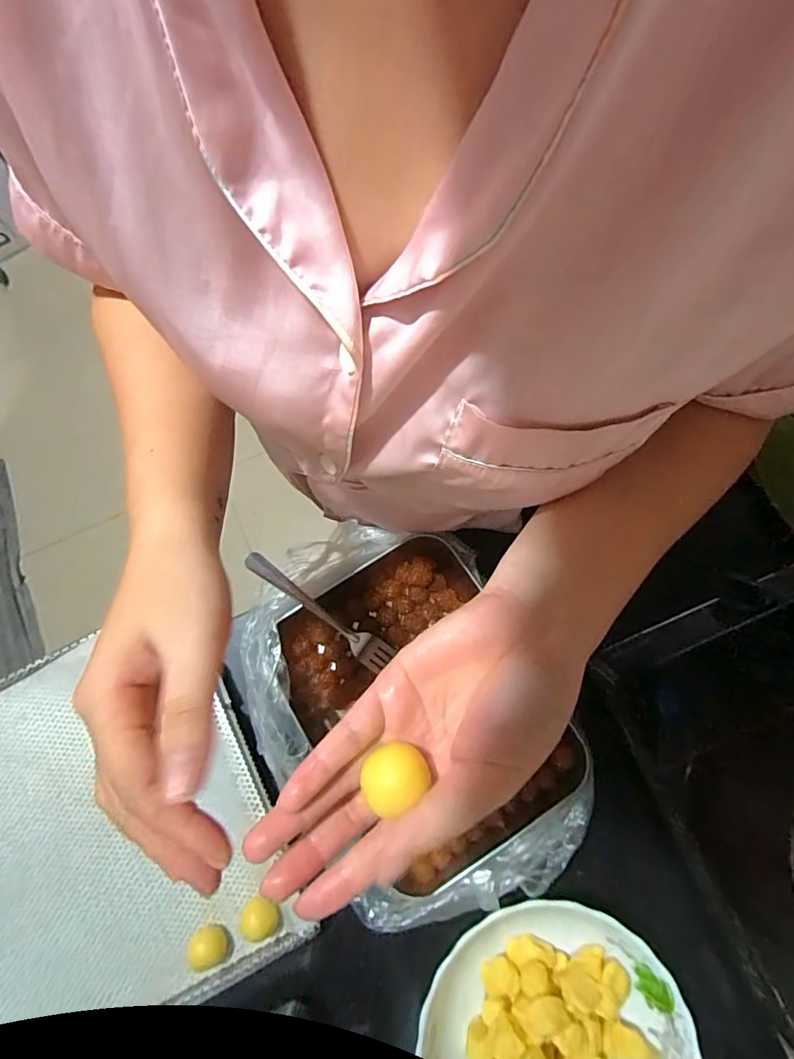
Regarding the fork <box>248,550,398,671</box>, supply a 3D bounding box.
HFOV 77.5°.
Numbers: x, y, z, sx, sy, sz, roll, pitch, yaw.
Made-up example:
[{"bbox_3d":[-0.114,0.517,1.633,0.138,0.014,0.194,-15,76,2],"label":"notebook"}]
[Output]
[{"bbox_3d":[-0.069,0.073,0.441,0.154,0.017,0.026,40,82,-9],"label":"fork"}]

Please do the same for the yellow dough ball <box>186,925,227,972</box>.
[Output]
[{"bbox_3d":[-0.152,0.339,0.403,0.029,0.025,0.027,0,80,1],"label":"yellow dough ball"}]

